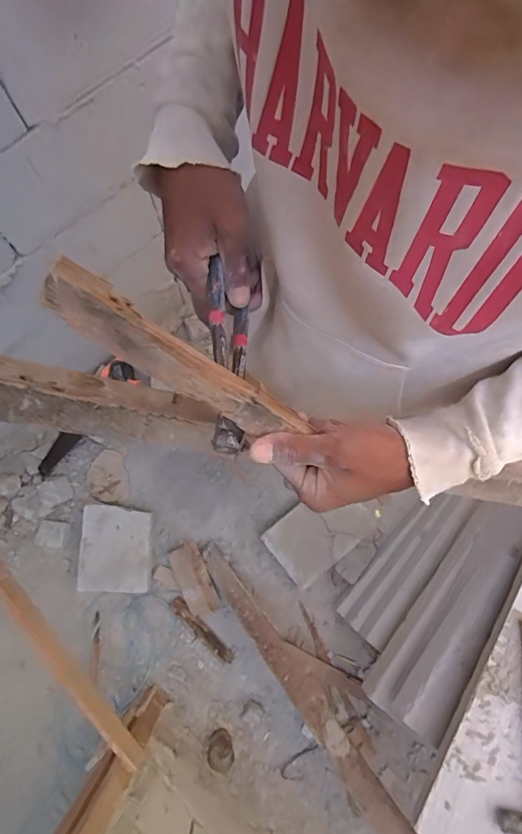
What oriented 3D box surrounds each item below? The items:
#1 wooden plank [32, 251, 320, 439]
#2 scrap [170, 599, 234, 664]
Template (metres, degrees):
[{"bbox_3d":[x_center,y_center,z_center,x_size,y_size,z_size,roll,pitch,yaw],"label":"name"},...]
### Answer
[{"bbox_3d":[-0.057,-0.035,0.306,0.191,0.013,0.037,32,119,-21],"label":"wooden plank"},{"bbox_3d":[-0.174,0.630,1.288,0.235,0.018,0.040,40,80,7],"label":"scrap"}]

